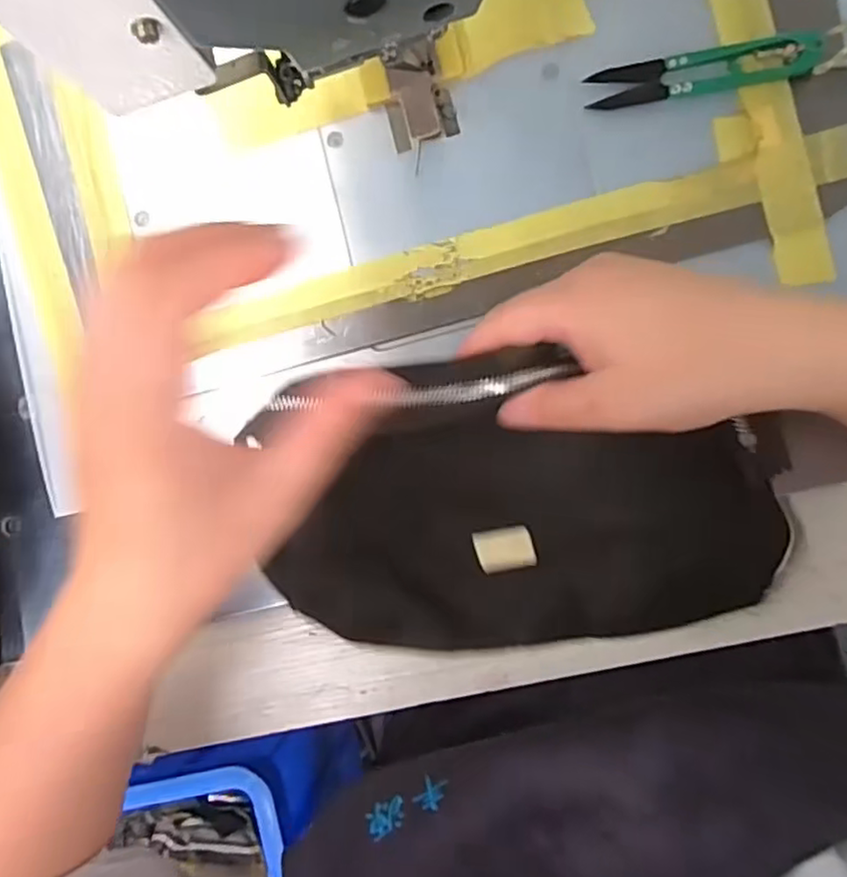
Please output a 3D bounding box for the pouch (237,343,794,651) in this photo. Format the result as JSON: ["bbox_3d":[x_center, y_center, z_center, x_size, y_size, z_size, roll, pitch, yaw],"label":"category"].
[{"bbox_3d":[0.041,0.035,0.308,0.239,0.057,0.138,-4,89,7],"label":"pouch"}]

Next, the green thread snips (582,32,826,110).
[{"bbox_3d":[0.134,-0.178,0.316,0.102,0.013,0.022,-4,89,7],"label":"green thread snips"}]

